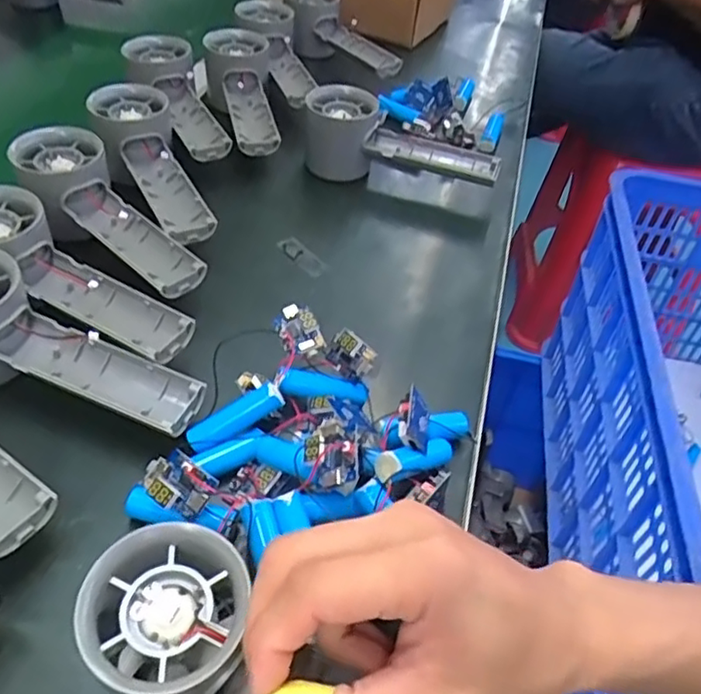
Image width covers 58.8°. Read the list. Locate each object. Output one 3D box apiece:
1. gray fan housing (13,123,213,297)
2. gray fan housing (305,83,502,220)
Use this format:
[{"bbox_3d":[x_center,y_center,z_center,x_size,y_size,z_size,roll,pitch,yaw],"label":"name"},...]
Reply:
[{"bbox_3d":[-0.157,-0.086,0.394,0.055,0.048,0.152,-31,57,-32],"label":"gray fan housing"},{"bbox_3d":[0.037,-0.152,0.507,0.158,0.063,0.048,22,46,-4],"label":"gray fan housing"}]

